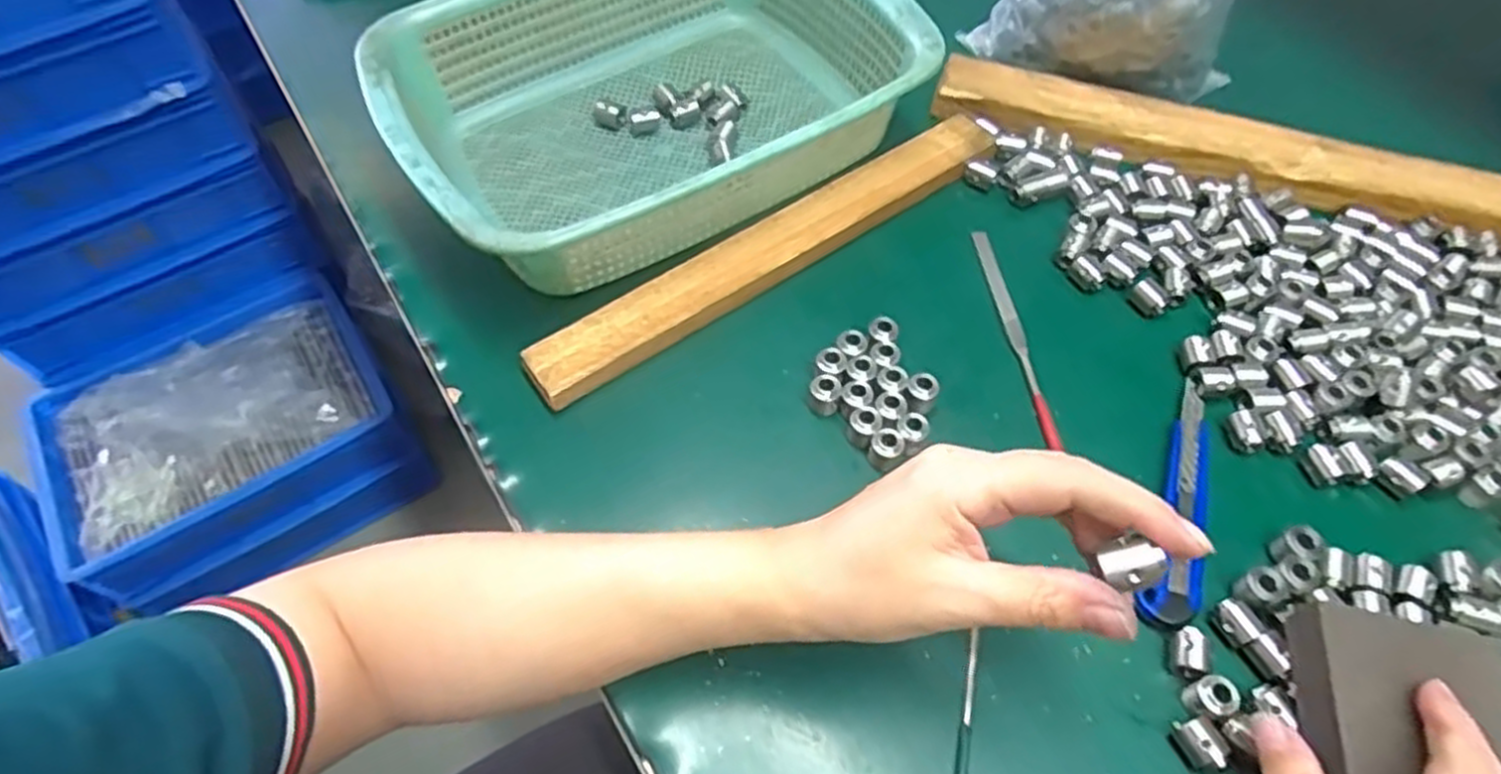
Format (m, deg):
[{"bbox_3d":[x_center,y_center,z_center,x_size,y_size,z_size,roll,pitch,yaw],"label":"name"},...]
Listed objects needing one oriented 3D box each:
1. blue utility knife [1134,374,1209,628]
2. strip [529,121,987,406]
[{"bbox_3d":[0.207,0.053,0.376,0.026,0.010,0.132,22,62,14],"label":"blue utility knife"},{"bbox_3d":[0.016,-0.083,0.450,0.312,0.014,0.036,-34,64,-17],"label":"strip"}]

